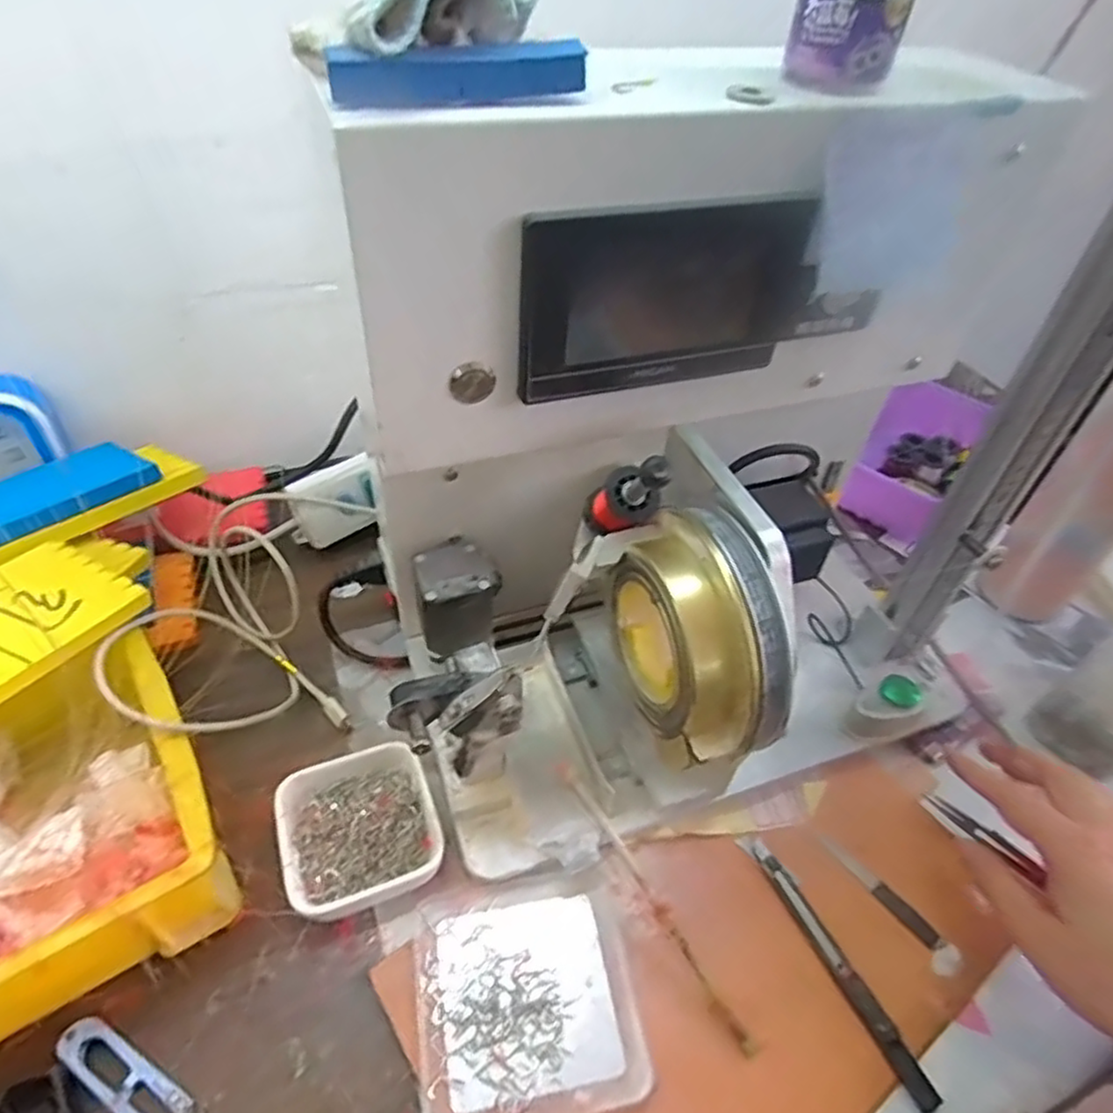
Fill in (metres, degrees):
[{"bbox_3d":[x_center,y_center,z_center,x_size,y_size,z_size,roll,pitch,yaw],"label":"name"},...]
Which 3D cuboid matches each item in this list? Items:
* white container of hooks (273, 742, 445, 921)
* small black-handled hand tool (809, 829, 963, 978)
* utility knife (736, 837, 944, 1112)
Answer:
[{"bbox_3d":[-0.111,0.156,0.398,0.081,0.032,0.085,-16,49,-20],"label":"white container of hooks"},{"bbox_3d":[0.189,0.194,0.402,0.017,0.004,0.093,-24,52,-26],"label":"small black-handled hand tool"},{"bbox_3d":[0.148,0.214,0.375,0.015,0.008,0.141,-18,50,-21],"label":"utility knife"}]

